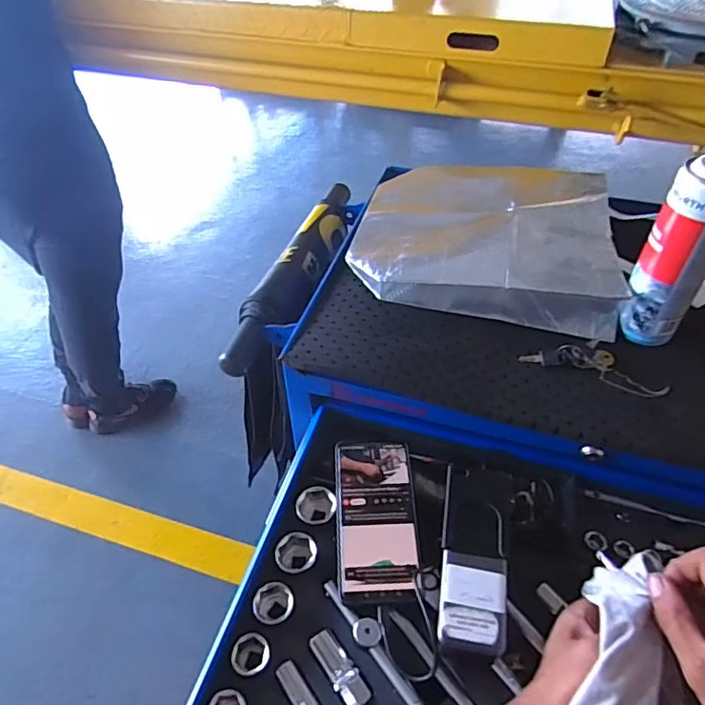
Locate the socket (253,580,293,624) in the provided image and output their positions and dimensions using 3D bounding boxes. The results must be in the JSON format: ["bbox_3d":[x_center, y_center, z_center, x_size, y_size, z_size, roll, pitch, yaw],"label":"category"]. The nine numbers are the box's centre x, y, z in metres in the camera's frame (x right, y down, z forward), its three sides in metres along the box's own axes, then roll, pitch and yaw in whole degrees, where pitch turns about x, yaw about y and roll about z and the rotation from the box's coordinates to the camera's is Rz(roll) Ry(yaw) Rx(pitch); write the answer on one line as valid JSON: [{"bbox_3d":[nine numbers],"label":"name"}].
[{"bbox_3d":[-0.072,0.230,0.484,0.035,0.031,0.033,0,46,0],"label":"socket"}]

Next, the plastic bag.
[{"bbox_3d":[0.175,-0.172,0.711,0.329,0.062,0.318,11,47,10],"label":"plastic bag"}]

